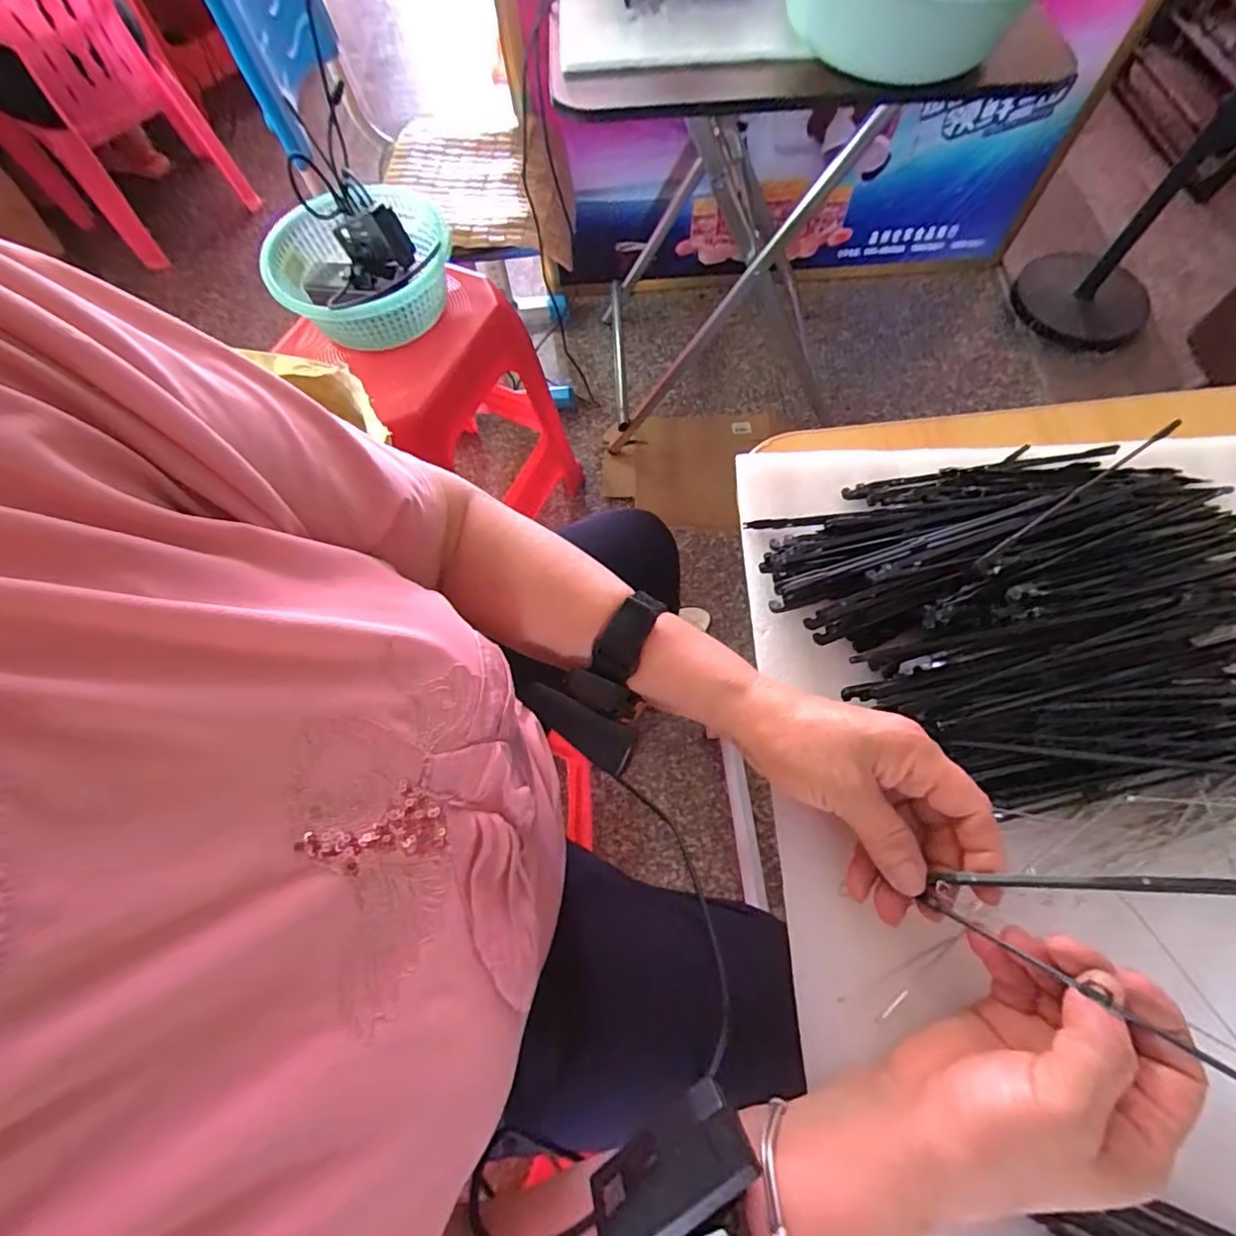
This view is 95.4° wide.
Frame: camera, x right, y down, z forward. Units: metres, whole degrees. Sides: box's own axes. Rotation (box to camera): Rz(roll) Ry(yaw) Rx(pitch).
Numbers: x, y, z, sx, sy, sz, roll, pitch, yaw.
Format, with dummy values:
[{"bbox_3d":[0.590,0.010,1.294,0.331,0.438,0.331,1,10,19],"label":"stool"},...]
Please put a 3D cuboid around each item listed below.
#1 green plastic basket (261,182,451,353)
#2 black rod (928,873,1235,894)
[{"bbox_3d":[-0.341,-0.469,0.766,0.226,0.089,0.232,-18,69,-4],"label":"green plastic basket"},{"bbox_3d":[0.212,0.099,0.209,0.157,0.006,0.006,-20,61,41],"label":"black rod"}]

